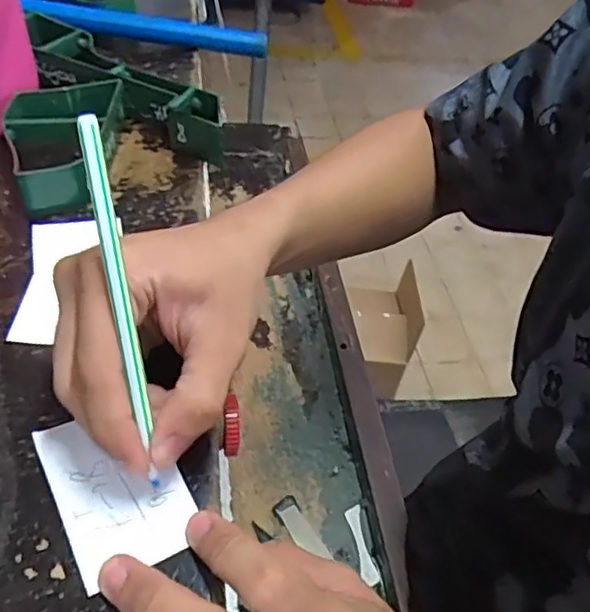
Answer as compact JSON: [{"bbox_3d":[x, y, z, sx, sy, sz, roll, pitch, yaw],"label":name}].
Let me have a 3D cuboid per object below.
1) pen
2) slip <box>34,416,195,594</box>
[{"bbox_3d":[-0.064,0.002,0.236,0.006,0.141,0.010,-10,10,-16],"label":"pen"},{"bbox_3d":[-0.074,0.072,0.259,0.047,0.004,0.075,-20,50,-24],"label":"slip"}]

